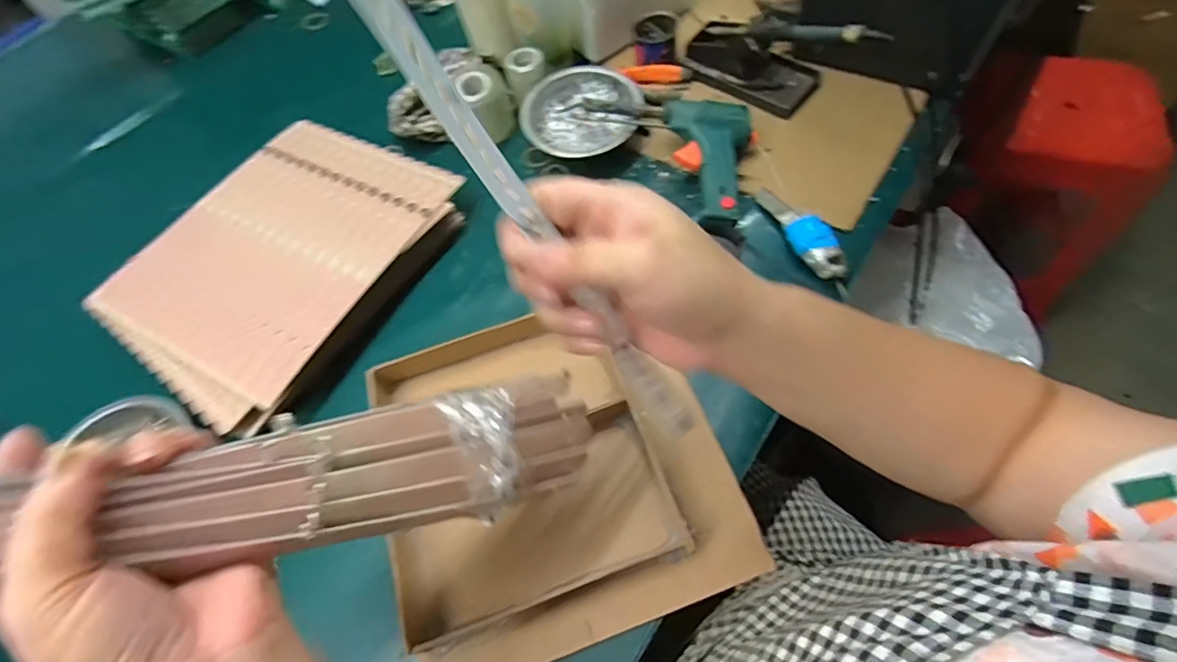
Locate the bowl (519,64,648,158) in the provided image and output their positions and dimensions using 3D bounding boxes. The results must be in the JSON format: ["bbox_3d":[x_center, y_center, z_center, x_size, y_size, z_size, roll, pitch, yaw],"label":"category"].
[{"bbox_3d":[-0.008,-0.239,0.579,0.129,0.038,0.110,-7,61,2],"label":"bowl"}]

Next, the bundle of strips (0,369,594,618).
[{"bbox_3d":[-0.124,0.071,0.251,0.287,0.031,0.062,-5,59,-35],"label":"bundle of strips"}]

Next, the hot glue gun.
[{"bbox_3d":[0.114,-0.167,0.517,0.091,0.040,0.131,7,63,10],"label":"hot glue gun"}]

